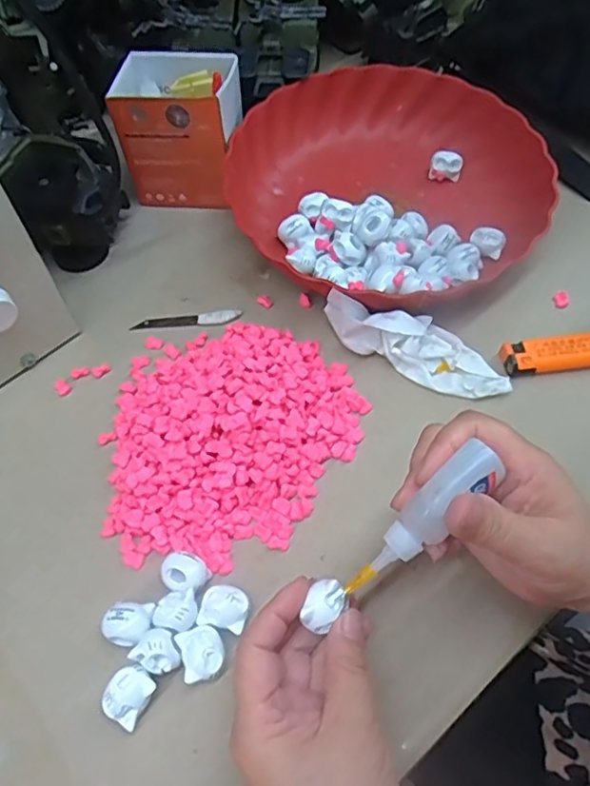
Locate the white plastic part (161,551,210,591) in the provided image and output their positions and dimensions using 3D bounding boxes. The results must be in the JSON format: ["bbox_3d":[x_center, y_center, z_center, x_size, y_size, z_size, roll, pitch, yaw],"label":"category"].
[{"bbox_3d":[-0.061,0.100,0.328,0.024,0.015,0.022,31,65,21],"label":"white plastic part"}]

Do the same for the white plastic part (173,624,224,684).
[{"bbox_3d":[-0.047,0.134,0.304,0.021,0.014,0.025,-19,58,-8],"label":"white plastic part"}]

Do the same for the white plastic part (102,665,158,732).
[{"bbox_3d":[-0.082,0.151,0.295,0.020,0.017,0.025,30,64,20],"label":"white plastic part"}]

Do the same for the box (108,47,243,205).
[{"bbox_3d":[-0.091,-0.215,0.487,0.091,0.093,0.071,8,59,9],"label":"box"}]

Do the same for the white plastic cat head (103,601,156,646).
[{"bbox_3d":[-0.088,0.124,0.317,0.024,0.022,0.021,1,58,4],"label":"white plastic cat head"}]

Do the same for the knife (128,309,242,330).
[{"bbox_3d":[-0.081,-0.054,0.441,0.080,0.004,0.013,-6,58,0],"label":"knife"}]

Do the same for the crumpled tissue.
[{"bbox_3d":[0.080,-0.035,0.395,0.128,0.032,0.038,25,63,18],"label":"crumpled tissue"}]

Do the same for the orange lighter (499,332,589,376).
[{"bbox_3d":[0.179,-0.026,0.395,0.081,0.012,0.022,-8,58,-1],"label":"orange lighter"}]

